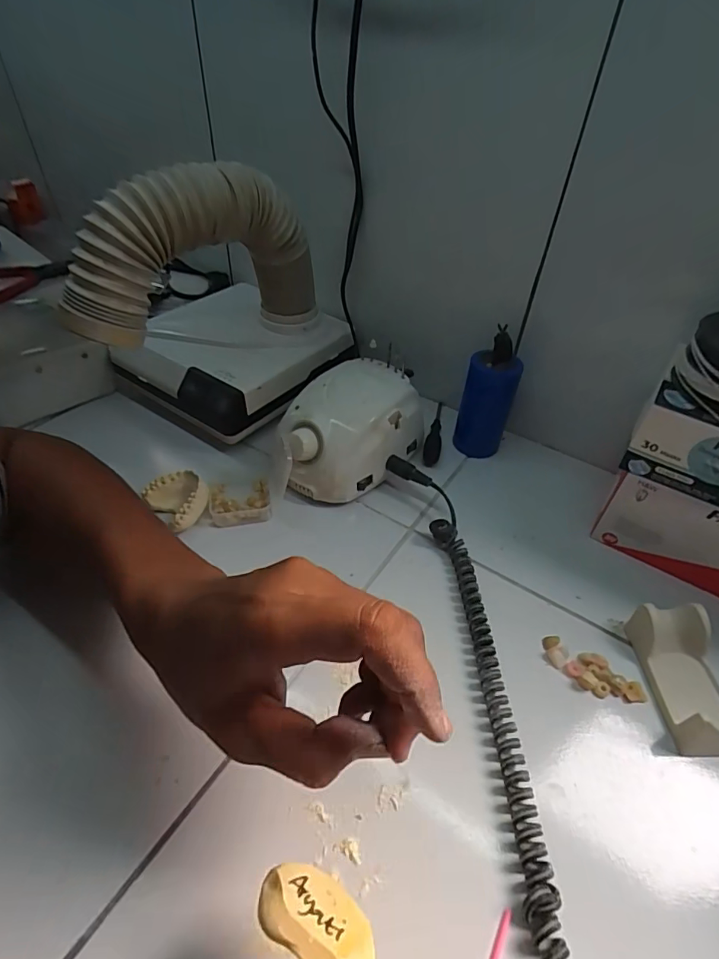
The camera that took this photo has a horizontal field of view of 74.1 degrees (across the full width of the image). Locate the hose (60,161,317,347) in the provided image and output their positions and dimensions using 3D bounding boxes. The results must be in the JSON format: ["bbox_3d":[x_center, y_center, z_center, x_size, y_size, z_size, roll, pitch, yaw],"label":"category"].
[{"bbox_3d":[-0.124,-0.172,0.397,0.054,0.142,0.229,28,50,24],"label":"hose"}]

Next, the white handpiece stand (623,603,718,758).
[{"bbox_3d":[0.231,0.134,0.328,0.054,0.033,0.091,0,44,-3],"label":"white handpiece stand"}]

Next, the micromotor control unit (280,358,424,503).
[{"bbox_3d":[-0.012,-0.045,0.466,0.098,0.080,0.139,30,51,25],"label":"micromotor control unit"}]

